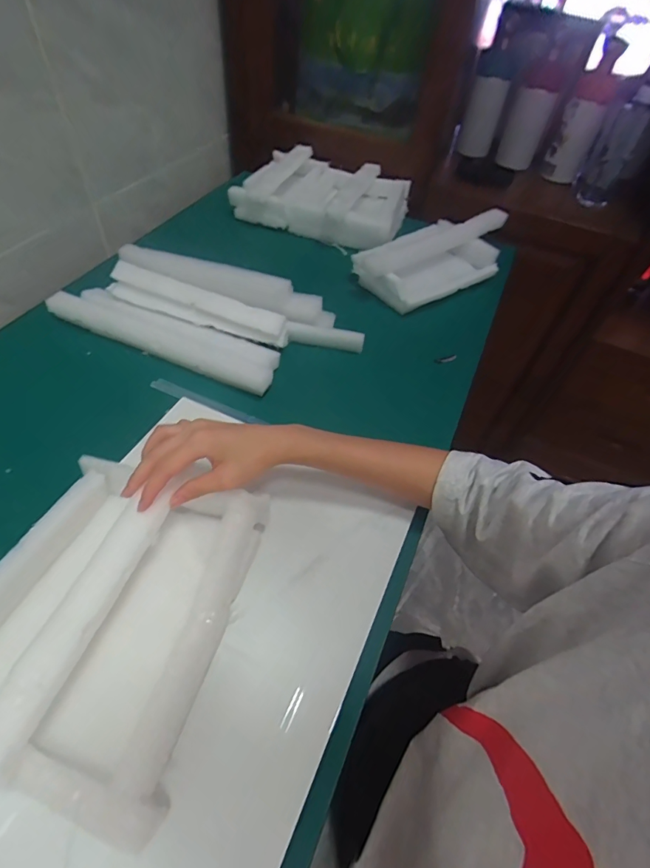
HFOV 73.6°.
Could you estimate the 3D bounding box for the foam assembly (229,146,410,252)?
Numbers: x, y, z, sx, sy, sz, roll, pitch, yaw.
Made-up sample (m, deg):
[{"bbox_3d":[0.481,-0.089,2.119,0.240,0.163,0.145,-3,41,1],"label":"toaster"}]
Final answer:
[{"bbox_3d":[-0.001,-0.440,0.806,0.292,0.064,0.220,17,52,9],"label":"foam assembly"}]

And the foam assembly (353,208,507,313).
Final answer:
[{"bbox_3d":[0.178,-0.282,0.695,0.265,0.067,0.123,-27,58,-24],"label":"foam assembly"}]

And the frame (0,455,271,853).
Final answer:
[{"bbox_3d":[-0.157,0.129,0.325,0.173,0.058,0.232,16,52,8],"label":"frame"}]

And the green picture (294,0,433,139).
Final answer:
[{"bbox_3d":[0.057,-0.715,0.832,0.296,0.253,0.033,32,72,19],"label":"green picture"}]

